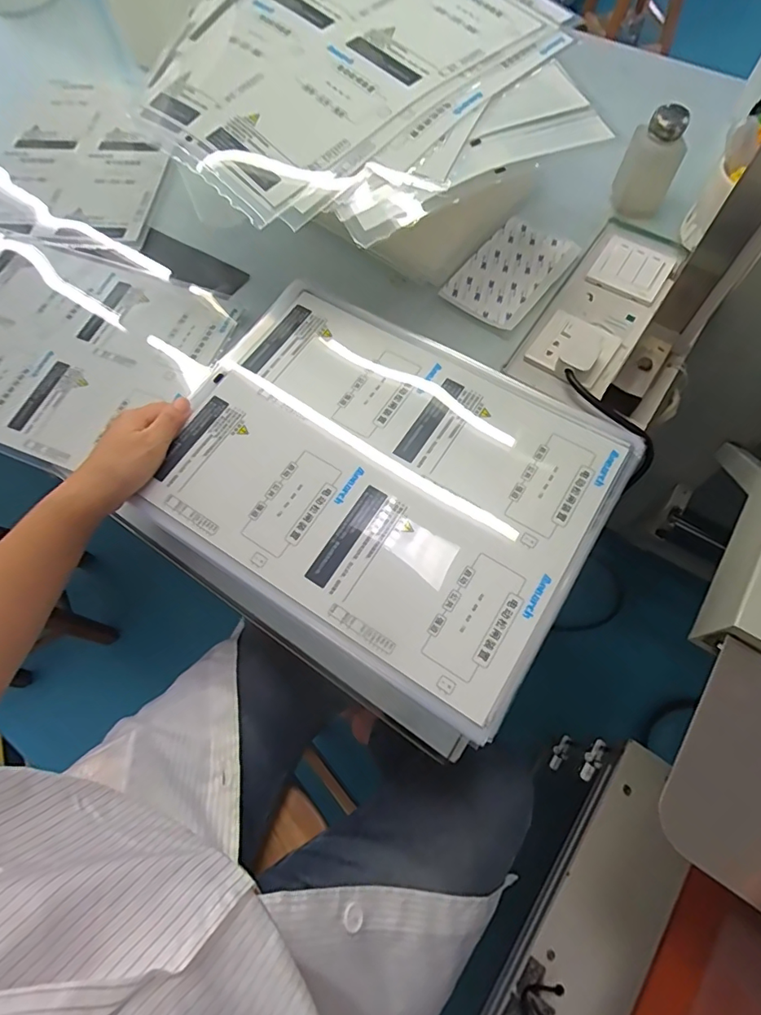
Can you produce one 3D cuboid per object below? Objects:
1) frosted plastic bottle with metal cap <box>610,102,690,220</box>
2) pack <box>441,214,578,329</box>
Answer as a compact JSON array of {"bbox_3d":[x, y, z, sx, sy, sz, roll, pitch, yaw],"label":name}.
[{"bbox_3d":[0.331,-0.422,0.615,0.063,0.106,0.053,15,68,8],"label":"frosted plastic bottle with metal cap"},{"bbox_3d":[0.164,-0.294,0.624,0.103,0.010,0.170,35,72,16],"label":"pack"}]

